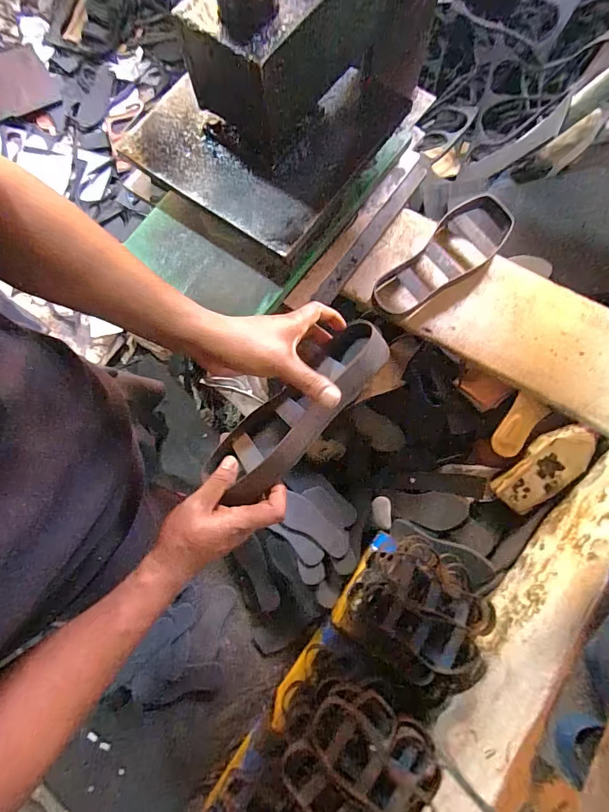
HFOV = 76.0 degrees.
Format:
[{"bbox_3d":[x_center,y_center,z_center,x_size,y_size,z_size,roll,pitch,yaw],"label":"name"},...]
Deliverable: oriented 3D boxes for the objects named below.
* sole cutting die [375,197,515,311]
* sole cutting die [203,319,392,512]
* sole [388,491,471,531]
[{"bbox_3d":[0.223,-0.232,0.602,0.094,0.045,0.254,44,79,9],"label":"sole cutting die"},{"bbox_3d":[-0.010,0.013,0.438,0.257,0.116,0.048,-46,125,6],"label":"sole cutting die"},{"bbox_3d":[0.326,0.276,1.035,0.194,0.009,0.090,-3,74,27],"label":"sole"}]

